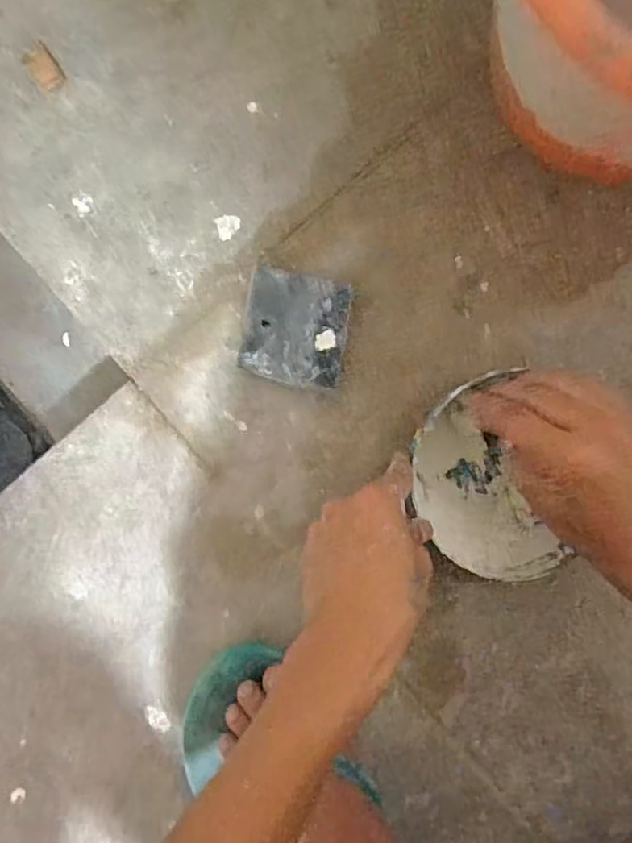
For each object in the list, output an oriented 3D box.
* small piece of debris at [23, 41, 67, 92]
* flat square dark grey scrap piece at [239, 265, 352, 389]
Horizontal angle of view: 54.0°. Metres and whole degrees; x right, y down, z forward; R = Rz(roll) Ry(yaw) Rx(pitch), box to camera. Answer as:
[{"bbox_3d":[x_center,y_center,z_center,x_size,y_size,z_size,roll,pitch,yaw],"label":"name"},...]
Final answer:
[{"bbox_3d":[-0.202,-0.263,0.462,0.021,0.004,0.034,-36,89,-2],"label":"small piece of debris"},{"bbox_3d":[-0.014,-0.067,0.453,0.071,0.017,0.079,9,88,-1],"label":"flat square dark grey scrap piece"}]

